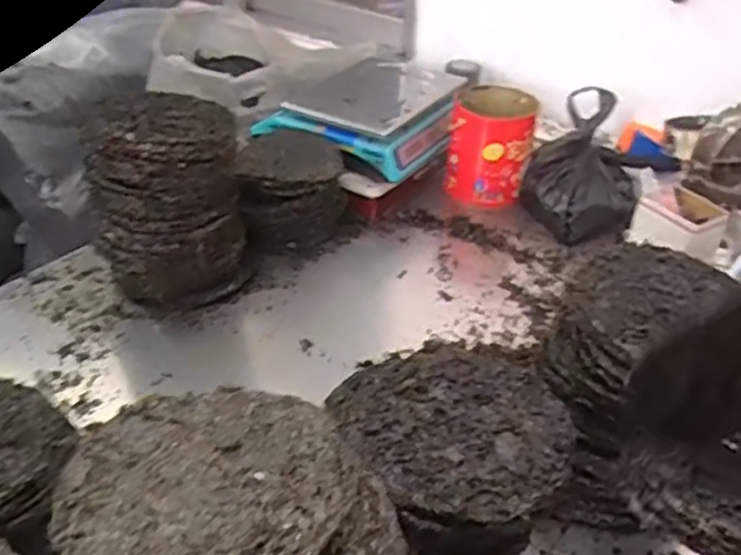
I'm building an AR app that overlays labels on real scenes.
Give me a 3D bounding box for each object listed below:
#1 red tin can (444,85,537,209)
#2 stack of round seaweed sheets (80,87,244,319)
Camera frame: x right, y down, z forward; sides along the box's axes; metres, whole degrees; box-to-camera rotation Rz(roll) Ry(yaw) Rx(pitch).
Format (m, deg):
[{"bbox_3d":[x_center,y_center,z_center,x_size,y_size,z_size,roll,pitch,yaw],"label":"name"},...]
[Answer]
[{"bbox_3d":[0.229,-0.247,1.358,0.155,0.183,0.171,10,35,10],"label":"red tin can"},{"bbox_3d":[-0.292,-0.104,1.038,0.196,0.292,0.173,2,35,-1],"label":"stack of round seaweed sheets"}]

